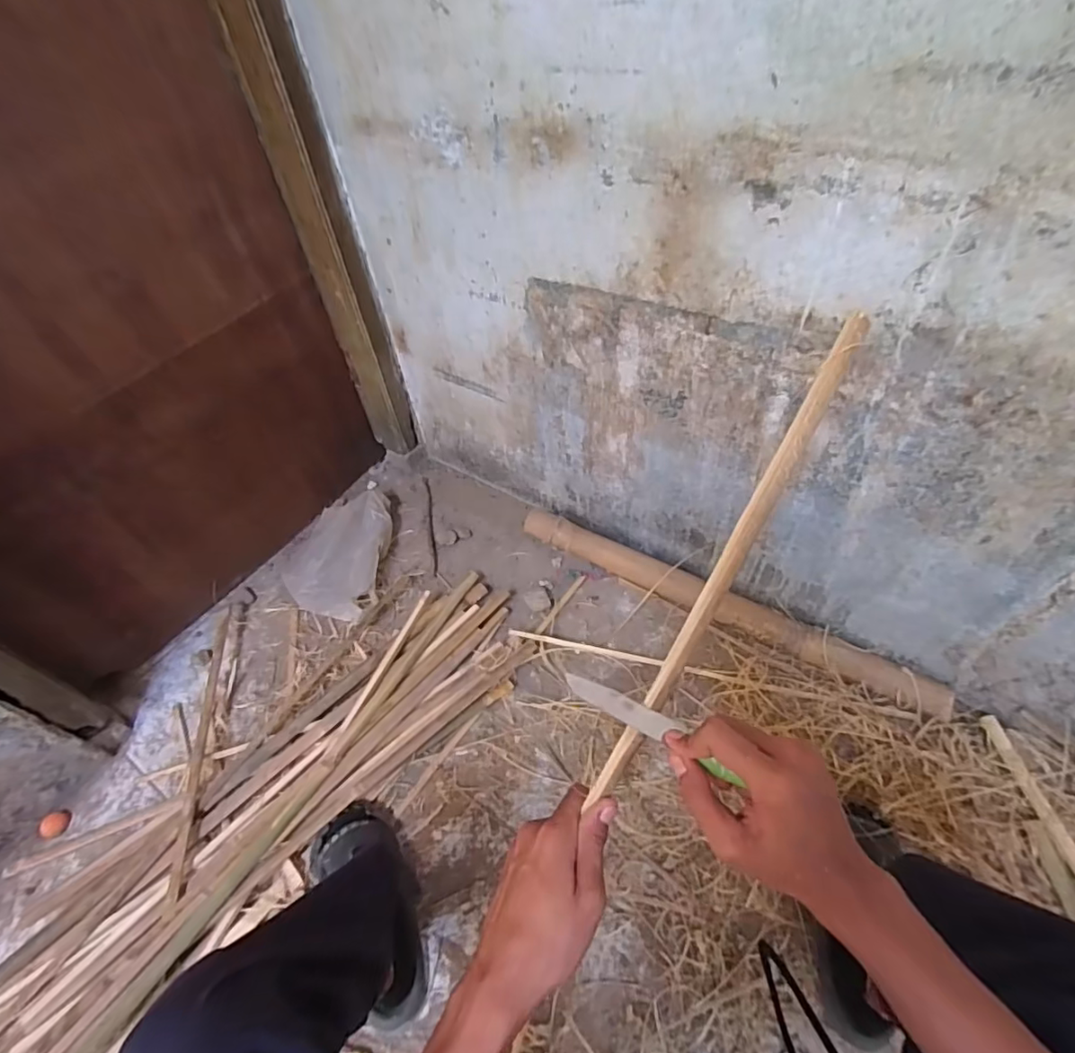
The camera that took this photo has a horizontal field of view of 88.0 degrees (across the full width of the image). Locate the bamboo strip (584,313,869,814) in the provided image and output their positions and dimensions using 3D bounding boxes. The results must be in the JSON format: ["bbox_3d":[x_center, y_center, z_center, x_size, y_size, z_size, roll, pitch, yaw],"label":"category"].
[{"bbox_3d":[0.144,0.024,0.412,0.017,0.010,0.396,29,90,26],"label":"bamboo strip"}]

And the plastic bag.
[{"bbox_3d":[-0.459,0.065,1.255,0.242,0.065,0.330,-1,50,5],"label":"plastic bag"}]

